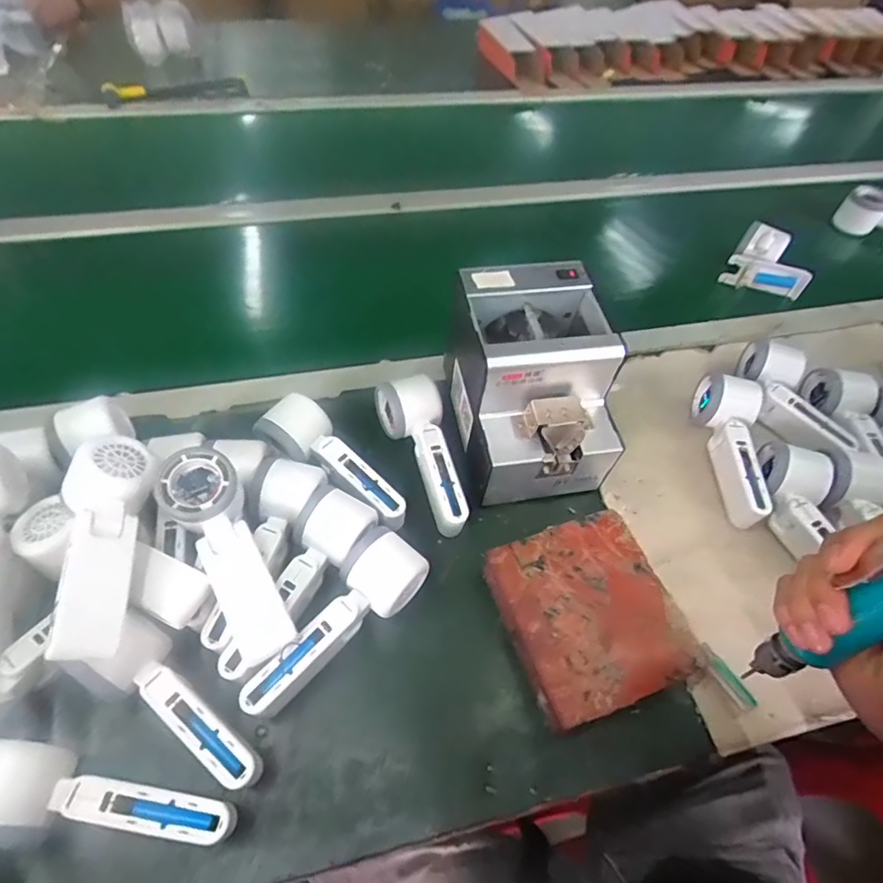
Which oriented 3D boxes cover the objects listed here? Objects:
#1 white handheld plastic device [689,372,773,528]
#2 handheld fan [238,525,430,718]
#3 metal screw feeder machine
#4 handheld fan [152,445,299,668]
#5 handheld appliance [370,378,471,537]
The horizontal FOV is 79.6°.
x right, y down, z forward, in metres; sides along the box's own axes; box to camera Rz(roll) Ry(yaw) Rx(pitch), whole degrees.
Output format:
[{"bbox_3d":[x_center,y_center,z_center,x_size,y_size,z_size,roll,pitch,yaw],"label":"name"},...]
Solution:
[{"bbox_3d":[0.303,0.004,0.552,0.054,0.054,0.161,12,55,4],"label":"white handheld plastic device"},{"bbox_3d":[-0.082,0.146,0.422,0.061,0.050,0.167,35,59,19],"label":"handheld fan"},{"bbox_3d":[0.084,-0.050,0.504,0.122,0.153,0.164,-8,56,-10],"label":"metal screw feeder machine"},{"bbox_3d":[-0.165,0.088,0.413,0.054,0.054,0.165,-24,77,-20],"label":"handheld fan"},{"bbox_3d":[-0.017,0.015,0.508,0.059,0.062,0.155,-12,57,-13],"label":"handheld appliance"}]

